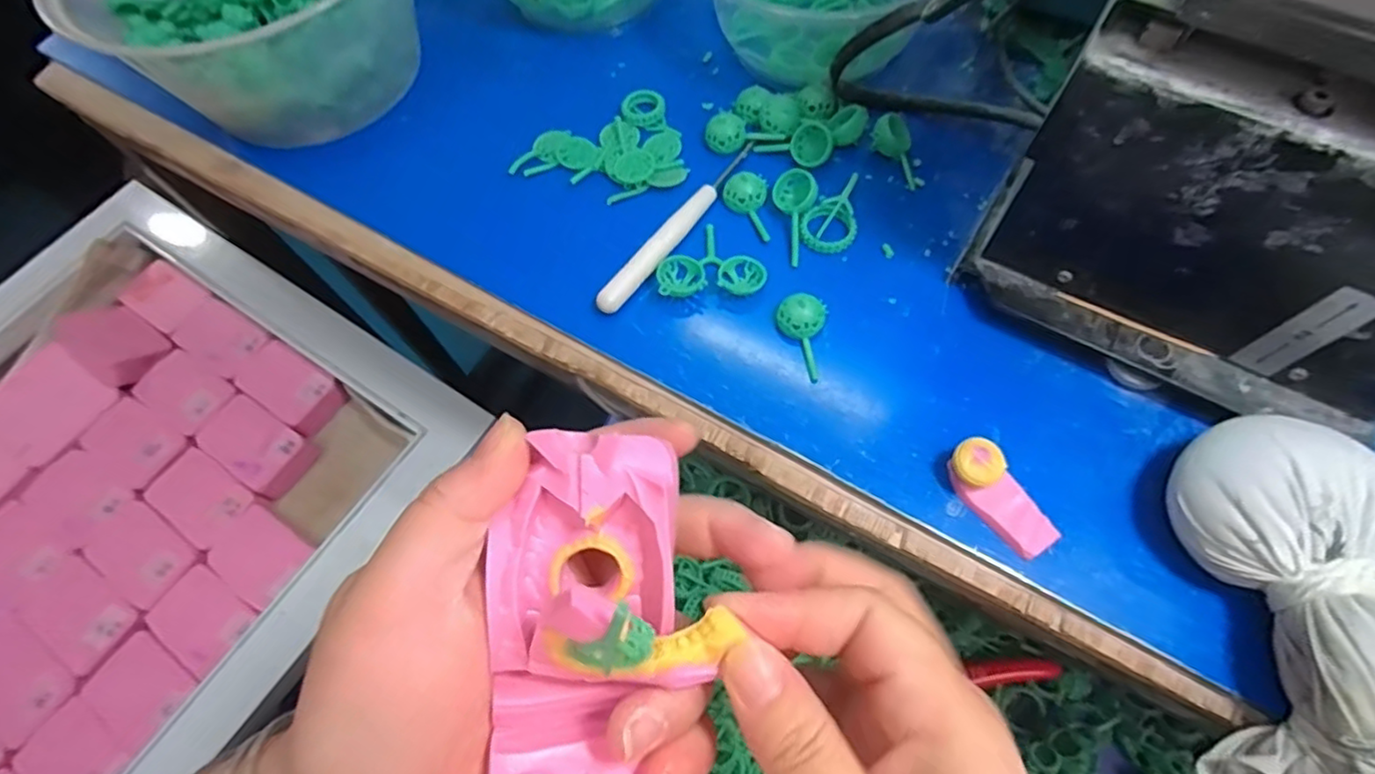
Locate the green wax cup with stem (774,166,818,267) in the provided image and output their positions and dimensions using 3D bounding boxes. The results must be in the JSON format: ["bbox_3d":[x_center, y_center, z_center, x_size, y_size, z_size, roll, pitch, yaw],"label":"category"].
[{"bbox_3d":[0.048,-0.080,0.297,0.019,0.014,0.045,8,66,6],"label":"green wax cup with stem"}]

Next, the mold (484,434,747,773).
[{"bbox_3d":[-0.021,0.076,0.155,0.055,0.039,0.125,-2,74,2],"label":"mold"}]

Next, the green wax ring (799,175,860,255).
[{"bbox_3d":[0.068,-0.081,0.301,0.024,0.008,0.041,17,67,10],"label":"green wax ring"}]

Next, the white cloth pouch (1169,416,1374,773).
[{"bbox_3d":[0.198,0.080,0.201,0.063,0.043,0.141,1,65,3],"label":"white cloth pouch"}]

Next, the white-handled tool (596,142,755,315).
[{"bbox_3d":[-0.003,-0.077,0.303,0.011,0.008,0.115,33,71,16],"label":"white-handled tool"}]

